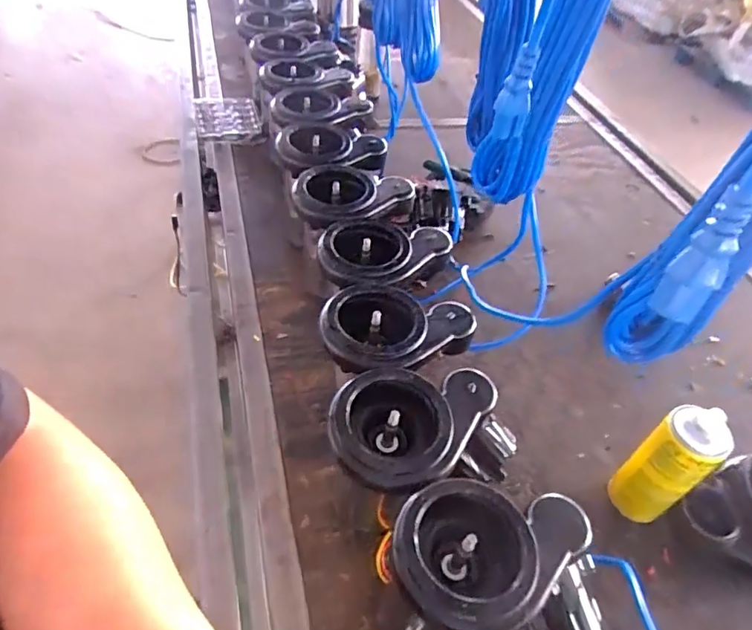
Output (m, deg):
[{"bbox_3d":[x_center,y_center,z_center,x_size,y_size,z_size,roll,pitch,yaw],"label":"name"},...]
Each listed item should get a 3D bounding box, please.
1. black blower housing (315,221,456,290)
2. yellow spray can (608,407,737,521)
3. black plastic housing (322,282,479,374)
[{"bbox_3d":[0.007,-0.078,0.690,0.158,0.047,0.118,-21,51,-24],"label":"black blower housing"},{"bbox_3d":[0.325,0.175,0.616,0.065,0.174,0.069,-26,53,-27],"label":"yellow spray can"},{"bbox_3d":[0.020,0.023,0.619,0.164,0.067,0.121,-16,49,-20],"label":"black plastic housing"}]

